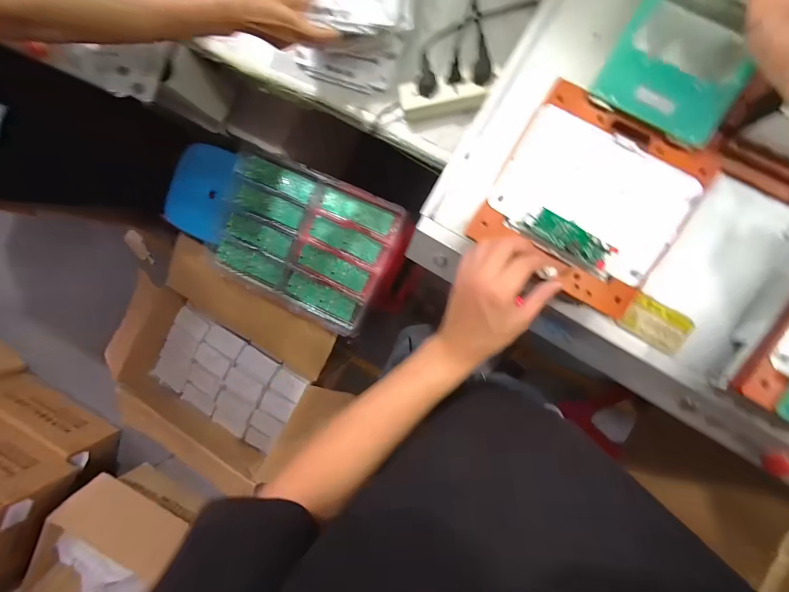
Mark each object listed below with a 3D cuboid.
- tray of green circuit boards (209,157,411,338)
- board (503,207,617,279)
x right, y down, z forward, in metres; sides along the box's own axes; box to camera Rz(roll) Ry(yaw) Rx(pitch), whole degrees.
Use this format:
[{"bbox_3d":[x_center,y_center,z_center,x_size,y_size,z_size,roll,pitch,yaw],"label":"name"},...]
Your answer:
[{"bbox_3d":[-0.257,-0.154,0.935,0.493,0.065,0.356,26,93,4],"label":"tray of green circuit boards"},{"bbox_3d":[0.188,-0.064,0.384,0.120,0.021,0.036,31,93,8],"label":"board"}]

